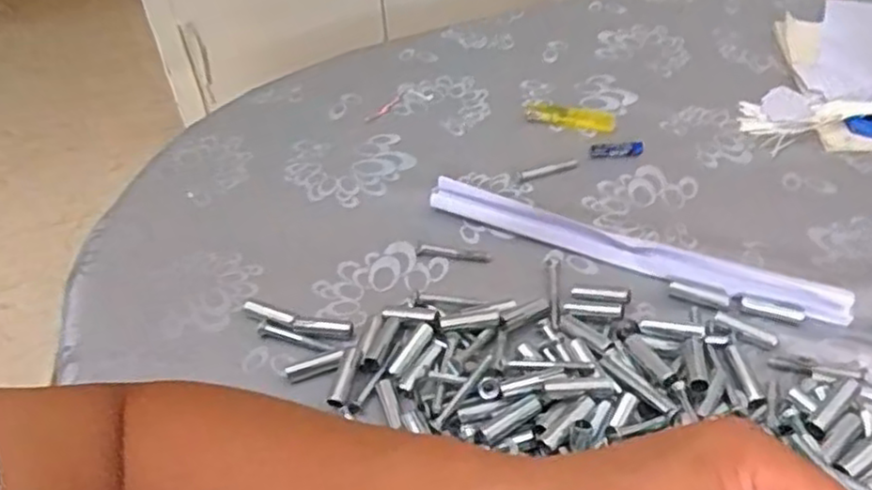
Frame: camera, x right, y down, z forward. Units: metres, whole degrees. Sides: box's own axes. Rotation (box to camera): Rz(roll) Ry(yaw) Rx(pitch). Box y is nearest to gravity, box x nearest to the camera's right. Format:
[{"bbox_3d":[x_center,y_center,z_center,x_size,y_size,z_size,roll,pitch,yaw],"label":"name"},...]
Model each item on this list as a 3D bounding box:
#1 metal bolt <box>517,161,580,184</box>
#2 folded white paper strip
[{"bbox_3d":[0.091,-0.060,0.579,0.052,0.005,0.010,-15,49,-10],"label":"metal bolt"},{"bbox_3d":[0.136,0.001,0.512,0.294,0.012,0.032,18,51,18],"label":"folded white paper strip"}]

